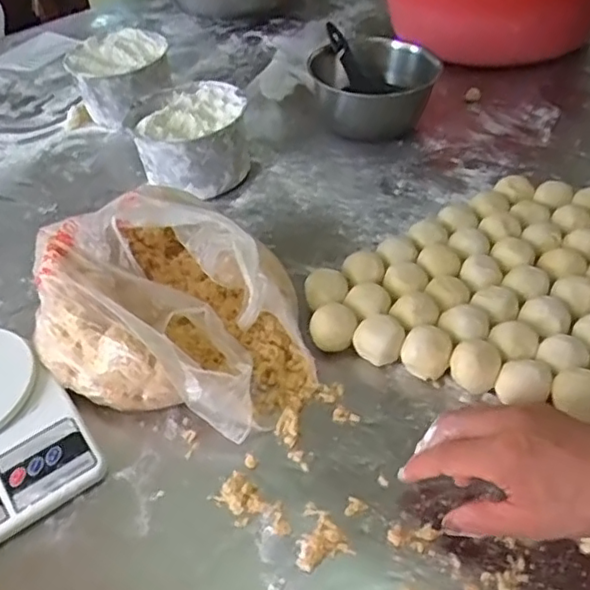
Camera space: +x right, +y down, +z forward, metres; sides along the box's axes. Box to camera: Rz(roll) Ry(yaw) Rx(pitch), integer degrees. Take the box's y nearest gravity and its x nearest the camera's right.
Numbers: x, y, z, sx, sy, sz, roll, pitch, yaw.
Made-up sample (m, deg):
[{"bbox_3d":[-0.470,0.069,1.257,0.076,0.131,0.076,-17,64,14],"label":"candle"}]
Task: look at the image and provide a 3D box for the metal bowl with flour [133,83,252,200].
[{"bbox_3d":[-0.125,-0.196,0.807,0.121,0.092,0.139,1,43,7],"label":"metal bowl with flour"}]

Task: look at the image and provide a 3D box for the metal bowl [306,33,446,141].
[{"bbox_3d":[0.104,-0.290,0.881,0.178,0.088,0.203,11,45,17],"label":"metal bowl"}]

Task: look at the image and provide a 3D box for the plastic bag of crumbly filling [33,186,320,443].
[{"bbox_3d":[-0.103,0.006,0.564,0.240,0.121,0.183,10,45,16],"label":"plastic bag of crumbly filling"}]

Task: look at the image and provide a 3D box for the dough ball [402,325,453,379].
[{"bbox_3d":[0.116,0.051,0.551,0.042,0.044,0.033,11,45,16],"label":"dough ball"}]

